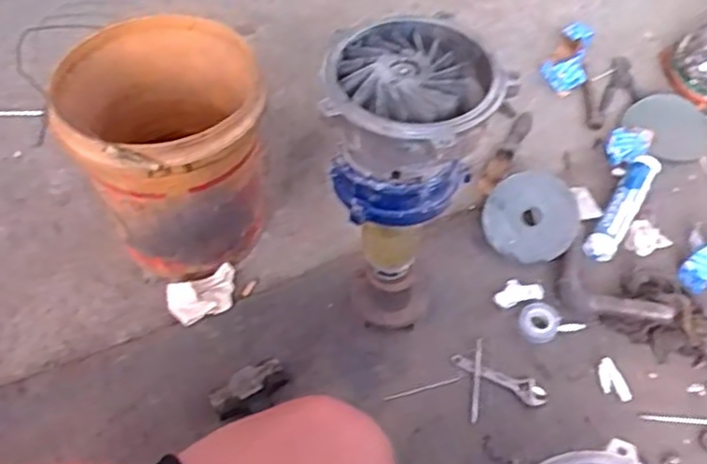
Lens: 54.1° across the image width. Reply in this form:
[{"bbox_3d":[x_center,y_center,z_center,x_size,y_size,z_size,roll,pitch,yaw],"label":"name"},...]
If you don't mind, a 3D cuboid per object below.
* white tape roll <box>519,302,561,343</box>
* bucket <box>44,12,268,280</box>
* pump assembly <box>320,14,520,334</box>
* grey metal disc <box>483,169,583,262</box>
[{"bbox_3d":[0.298,0.145,1.109,0.062,0.013,0.066,1,55,-1],"label":"white tape roll"},{"bbox_3d":[-0.290,-0.132,1.117,0.290,0.310,0.308,1,55,-1],"label":"bucket"},{"bbox_3d":[0.063,-0.030,0.946,0.198,0.484,0.181,1,55,-1],"label":"pump assembly"},{"bbox_3d":[0.305,-0.027,1.191,0.155,0.013,0.156,-4,77,17],"label":"grey metal disc"}]

